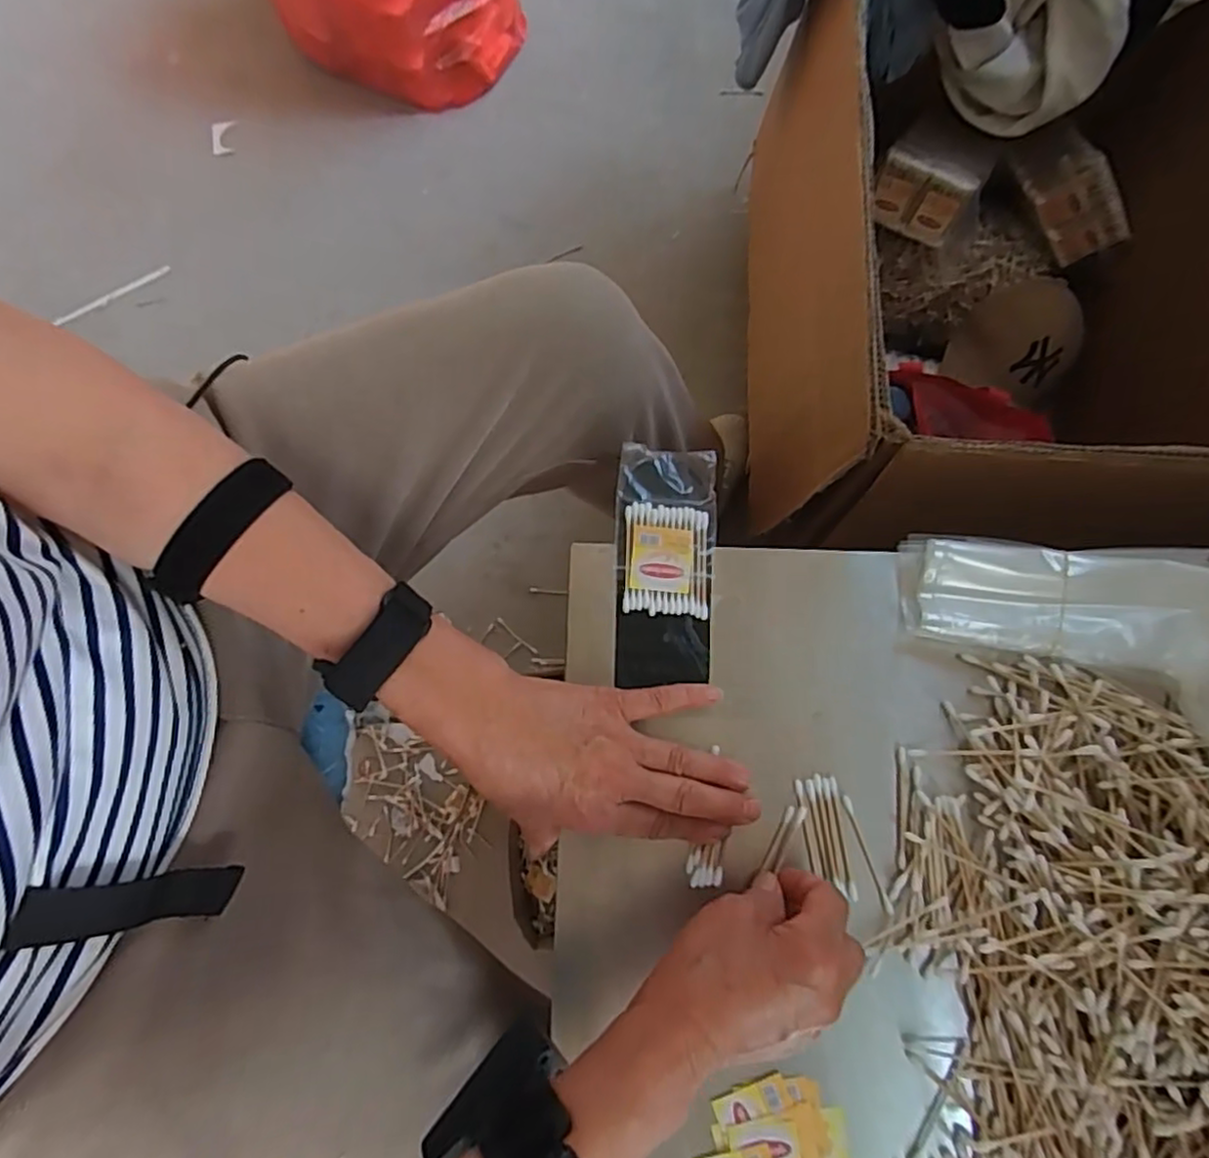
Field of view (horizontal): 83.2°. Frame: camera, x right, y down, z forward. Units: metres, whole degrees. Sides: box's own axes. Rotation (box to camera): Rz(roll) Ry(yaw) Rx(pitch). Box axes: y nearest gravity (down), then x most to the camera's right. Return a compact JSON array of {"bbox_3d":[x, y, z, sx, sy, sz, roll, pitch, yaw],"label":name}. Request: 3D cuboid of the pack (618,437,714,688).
[{"bbox_3d":[0.040,-0.012,0.454,0.064,0.013,0.155,3,79,0],"label":"pack"}]

